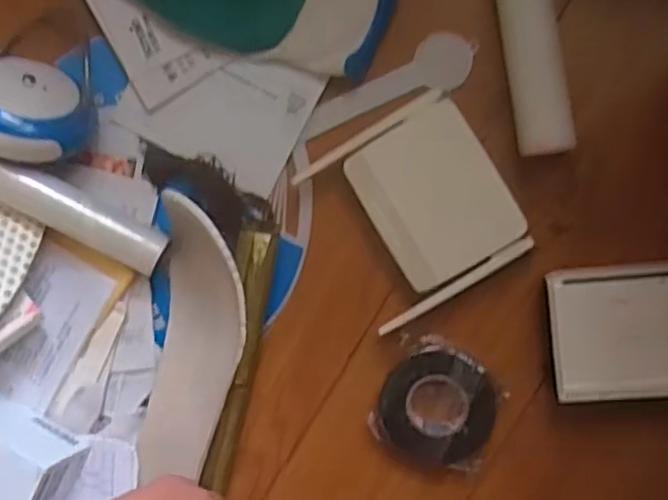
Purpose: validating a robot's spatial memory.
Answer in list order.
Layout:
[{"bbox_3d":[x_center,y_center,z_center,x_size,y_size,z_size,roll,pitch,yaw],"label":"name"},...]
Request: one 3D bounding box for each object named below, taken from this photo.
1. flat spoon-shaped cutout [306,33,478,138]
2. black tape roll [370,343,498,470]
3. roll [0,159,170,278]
[{"bbox_3d":[0.040,-0.117,0.514,0.132,0.010,0.039,-29,86,7],"label":"flat spoon-shaped cutout"},{"bbox_3d":[0.076,0.113,0.500,0.083,0.018,0.084,0,90,9],"label":"black tape roll"},{"bbox_3d":[-0.221,-0.041,0.512,0.203,0.040,0.040,28,96,-9],"label":"roll"}]

